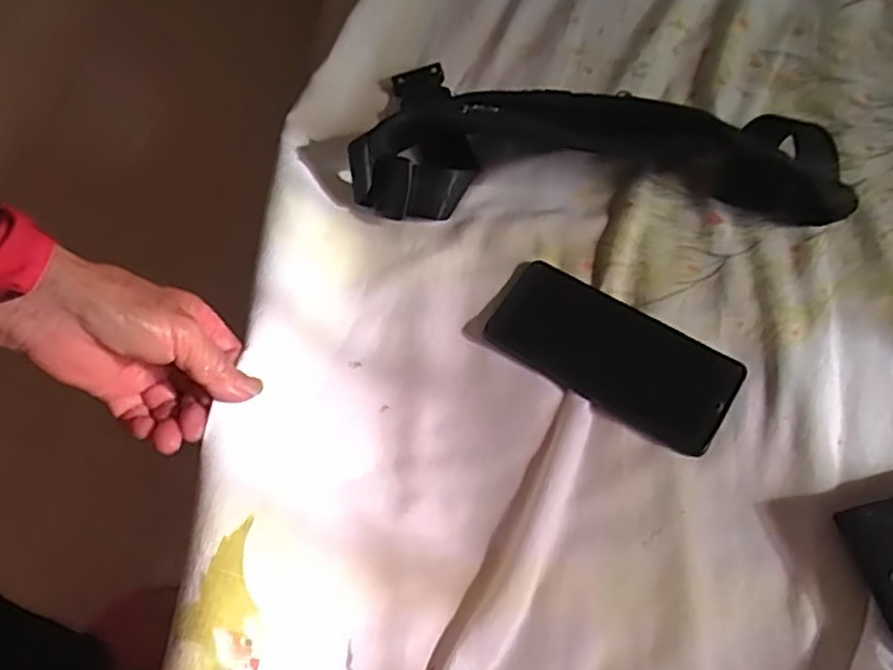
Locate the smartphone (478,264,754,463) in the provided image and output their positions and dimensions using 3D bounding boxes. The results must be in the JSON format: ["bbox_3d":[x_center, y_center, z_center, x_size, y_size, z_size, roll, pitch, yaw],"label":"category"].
[{"bbox_3d":[0.110,0.010,0.473,0.159,0.007,0.075,30,66,17],"label":"smartphone"}]

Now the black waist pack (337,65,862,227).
[{"bbox_3d":[0.107,-0.134,0.512,0.352,0.086,0.078,0,61,2],"label":"black waist pack"}]

